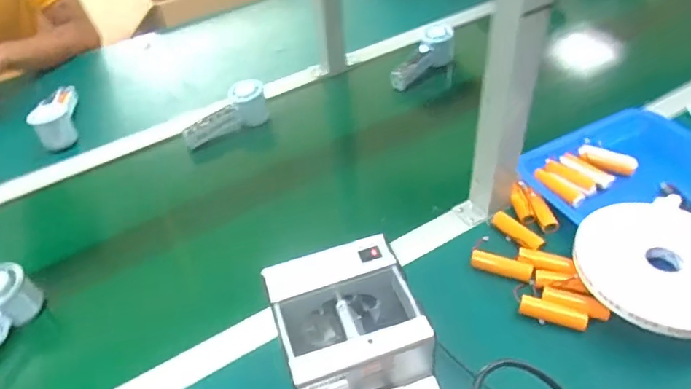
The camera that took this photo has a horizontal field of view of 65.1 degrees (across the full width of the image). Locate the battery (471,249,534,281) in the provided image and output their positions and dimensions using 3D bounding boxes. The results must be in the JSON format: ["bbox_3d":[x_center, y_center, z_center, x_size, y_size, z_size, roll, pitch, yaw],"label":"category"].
[{"bbox_3d":[0.190,0.086,0.660,0.074,0.014,0.022,17,48,21],"label":"battery"}]

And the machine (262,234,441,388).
[{"bbox_3d":[0.013,0.163,0.511,0.127,0.145,0.183,-16,45,-10],"label":"machine"}]

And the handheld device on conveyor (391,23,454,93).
[{"bbox_3d":[0.150,-0.256,1.010,0.070,0.052,0.163,34,71,34],"label":"handheld device on conveyor"}]

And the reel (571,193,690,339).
[{"bbox_3d":[0.356,0.074,0.602,0.178,0.018,0.177,-23,47,-16],"label":"reel"}]

